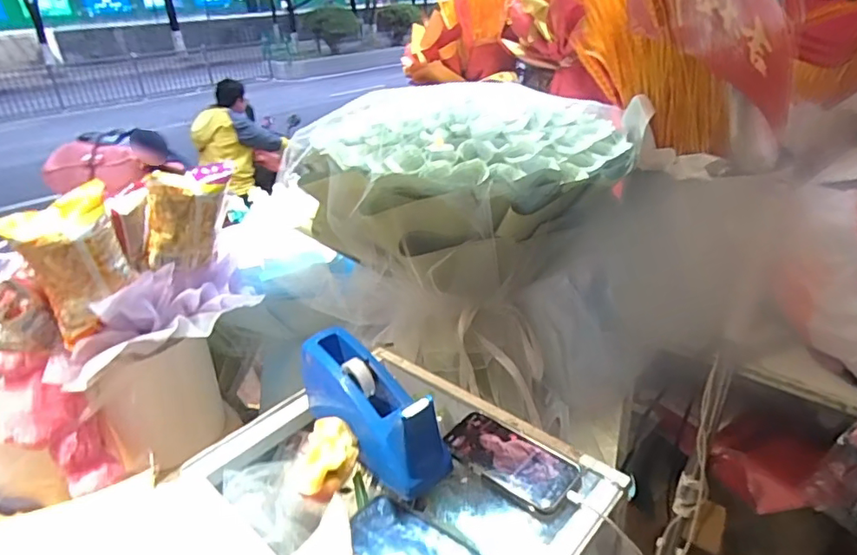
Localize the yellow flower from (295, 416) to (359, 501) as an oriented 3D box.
[{"bbox_3d":[-0.104,0.189,0.569,0.053,0.036,0.086,1,31,8],"label":"yellow flower"}]

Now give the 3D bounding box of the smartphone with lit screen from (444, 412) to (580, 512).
[{"bbox_3d":[0.089,0.197,0.596,0.143,0.006,0.071,22,39,36],"label":"smartphone with lit screen"}]

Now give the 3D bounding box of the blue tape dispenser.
[{"bbox_3d":[-0.070,0.145,0.628,0.070,0.094,0.219,-24,36,-30],"label":"blue tape dispenser"}]

